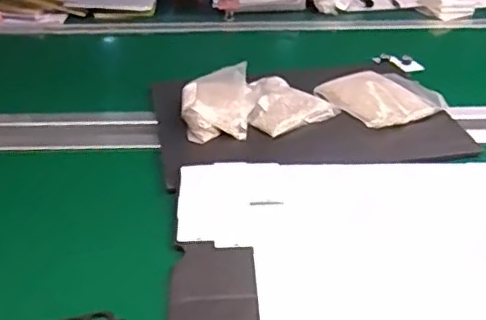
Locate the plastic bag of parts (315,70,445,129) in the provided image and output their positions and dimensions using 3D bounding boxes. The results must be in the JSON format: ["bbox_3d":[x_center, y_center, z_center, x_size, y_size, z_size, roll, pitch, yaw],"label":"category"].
[{"bbox_3d":[0.244,-0.112,1.071,0.182,0.023,0.177,-15,35,-21],"label":"plastic bag of parts"}]

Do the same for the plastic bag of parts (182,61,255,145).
[{"bbox_3d":[-0.043,-0.095,1.031,0.121,0.061,0.166,-2,32,-1],"label":"plastic bag of parts"}]

